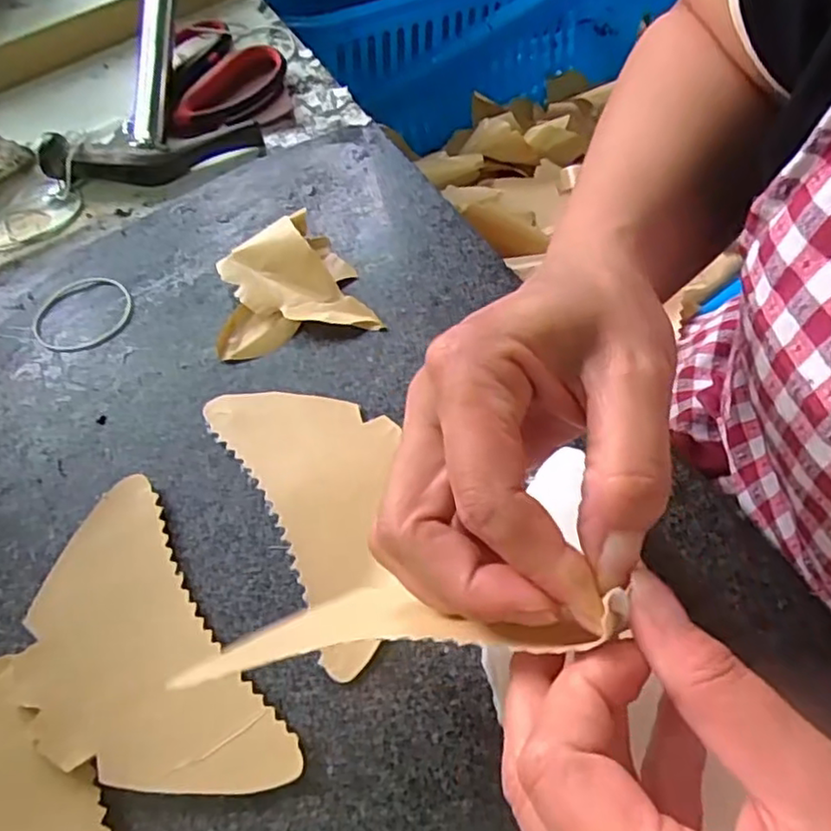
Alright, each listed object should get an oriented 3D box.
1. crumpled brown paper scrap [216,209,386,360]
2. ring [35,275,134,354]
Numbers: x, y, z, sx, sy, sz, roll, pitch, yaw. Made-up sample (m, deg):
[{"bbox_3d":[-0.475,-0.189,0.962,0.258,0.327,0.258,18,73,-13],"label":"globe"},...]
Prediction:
[{"bbox_3d":[-0.072,-0.074,0.368,0.081,0.015,0.078,-15,63,-4],"label":"crumpled brown paper scrap"},{"bbox_3d":[-0.191,-0.059,0.377,0.055,0.004,0.052,-1,63,3],"label":"ring"}]

